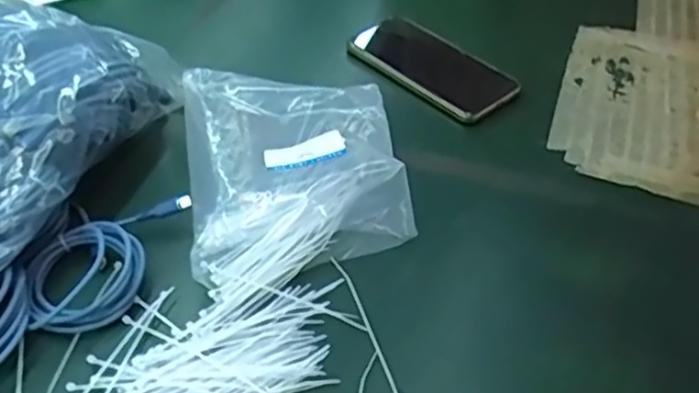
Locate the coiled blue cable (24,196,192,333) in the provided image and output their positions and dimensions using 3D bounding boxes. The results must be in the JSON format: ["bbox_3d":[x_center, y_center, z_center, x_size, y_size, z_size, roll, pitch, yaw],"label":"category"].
[{"bbox_3d":[-0.169,0.036,0.467,0.073,0.025,0.119,14,46,11],"label":"coiled blue cable"}]

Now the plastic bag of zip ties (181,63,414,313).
[{"bbox_3d":[-0.041,-0.033,0.532,0.165,0.044,0.242,-5,45,-8],"label":"plastic bag of zip ties"}]

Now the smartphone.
[{"bbox_3d":[0.076,-0.122,0.649,0.078,0.014,0.160,-33,55,-31],"label":"smartphone"}]

